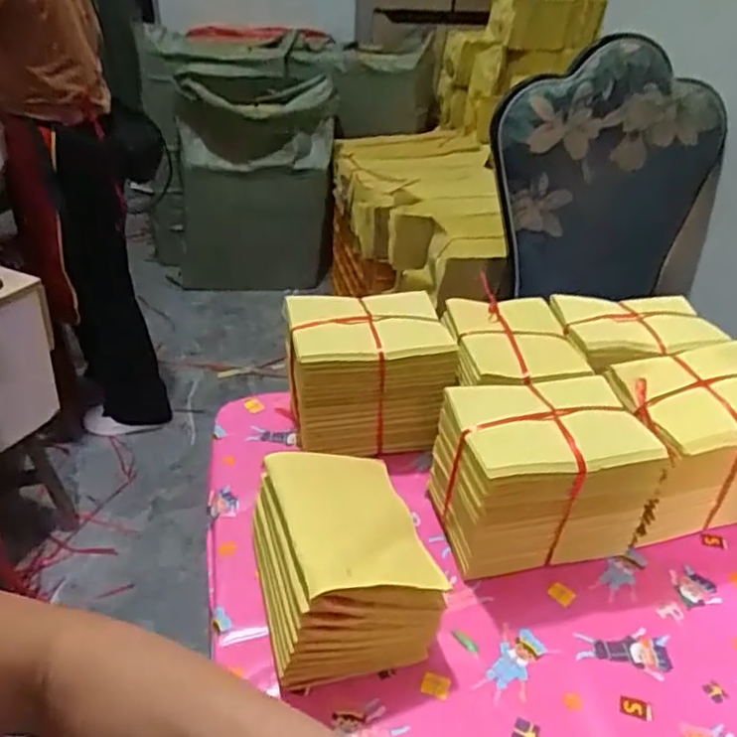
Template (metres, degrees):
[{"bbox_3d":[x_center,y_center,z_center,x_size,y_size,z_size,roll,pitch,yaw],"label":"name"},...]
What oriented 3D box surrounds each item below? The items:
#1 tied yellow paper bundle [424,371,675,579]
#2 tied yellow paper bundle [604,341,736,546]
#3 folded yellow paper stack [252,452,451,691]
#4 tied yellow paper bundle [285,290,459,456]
[{"bbox_3d":[0.158,0.099,0.639,0.171,0.141,0.122,-5,34,-10],"label":"tied yellow paper bundle"},{"bbox_3d":[0.325,0.075,0.680,0.170,0.151,0.121,-7,34,-13],"label":"tied yellow paper bundle"},{"bbox_3d":[-0.027,0.154,0.569,0.124,0.116,0.161,-10,35,-16],"label":"folded yellow paper stack"},{"bbox_3d":[-0.002,0.005,0.745,0.169,0.128,0.120,-3,33,-7],"label":"tied yellow paper bundle"}]

